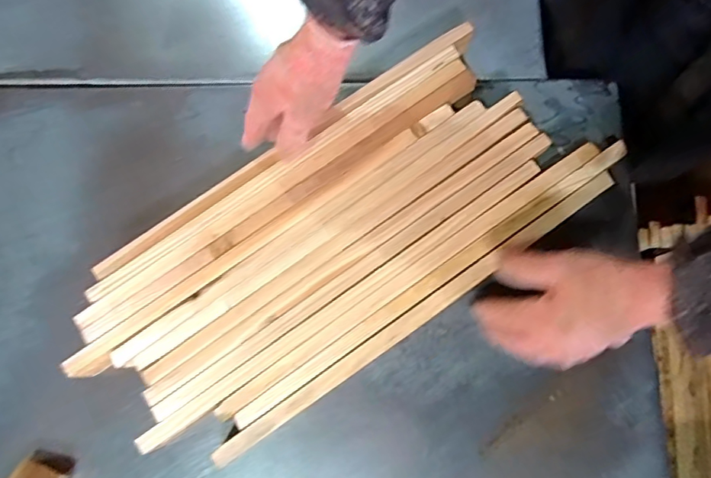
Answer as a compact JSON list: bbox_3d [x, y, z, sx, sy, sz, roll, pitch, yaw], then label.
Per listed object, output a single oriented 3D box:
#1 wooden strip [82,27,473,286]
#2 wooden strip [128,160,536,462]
[{"bbox_3d":[-0.073,-0.106,0.547,0.493,0.008,0.019,-34,77,-6],"label":"wooden strip"},{"bbox_3d":[-0.006,0.063,0.511,0.491,0.012,0.026,-36,77,-8],"label":"wooden strip"}]

